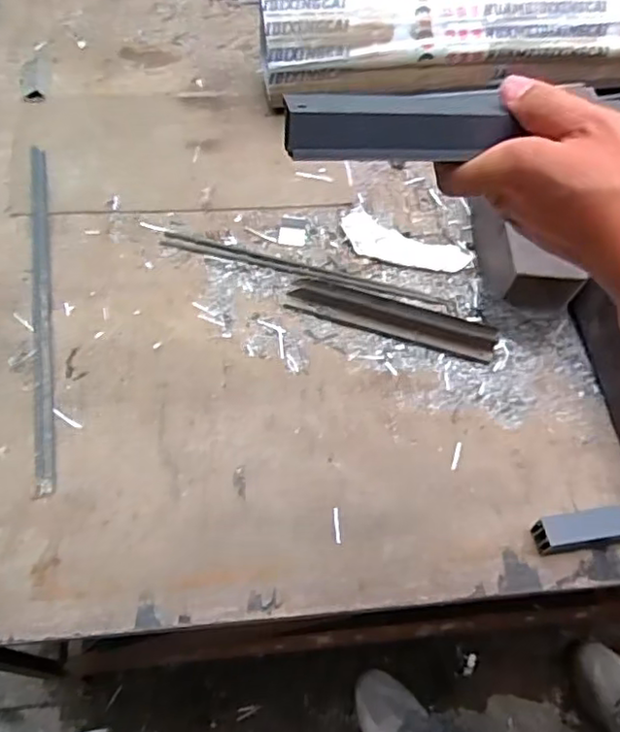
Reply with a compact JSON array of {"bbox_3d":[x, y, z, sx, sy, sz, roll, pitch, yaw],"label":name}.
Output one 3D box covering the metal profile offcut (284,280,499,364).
[{"bbox_3d":[0.088,-0.053,0.698,0.230,0.020,0.038,17,61,6],"label":"metal profile offcut"}]

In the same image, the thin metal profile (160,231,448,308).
[{"bbox_3d":[-0.008,-0.114,0.733,0.332,0.011,0.022,13,61,4],"label":"thin metal profile"}]

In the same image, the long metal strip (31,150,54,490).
[{"bbox_3d":[-0.288,-0.074,0.680,0.018,0.010,0.441,-10,61,-7],"label":"long metal strip"}]

